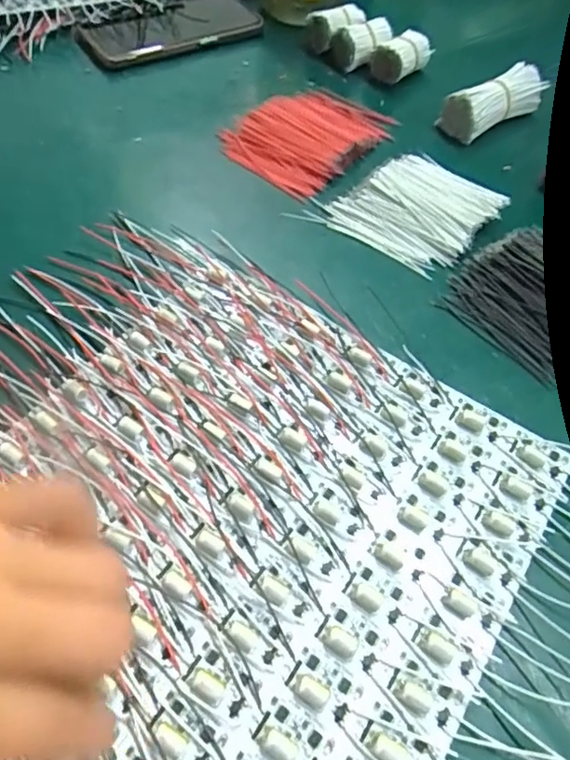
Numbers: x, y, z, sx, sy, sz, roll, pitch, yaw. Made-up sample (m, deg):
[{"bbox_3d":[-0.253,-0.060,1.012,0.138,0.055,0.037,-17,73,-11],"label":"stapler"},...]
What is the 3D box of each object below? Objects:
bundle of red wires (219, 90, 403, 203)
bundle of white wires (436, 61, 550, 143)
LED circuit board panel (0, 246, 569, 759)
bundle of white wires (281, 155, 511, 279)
[{"bbox_3d":[0.021,-0.197,0.451,0.092,0.016,0.129,37,61,18],"label":"bundle of red wires"},{"bbox_3d":[0.174,-0.229,0.471,0.089,0.036,0.033,-26,62,-21],"label":"bundle of white wires"},{"bbox_3d":[-0.041,0.067,0.265,0.274,0.007,0.284,31,59,15],"label":"LED circuit board panel"},{"bbox_3d":[0.085,-0.122,0.401,0.102,0.017,0.102,39,61,19],"label":"bundle of white wires"}]

